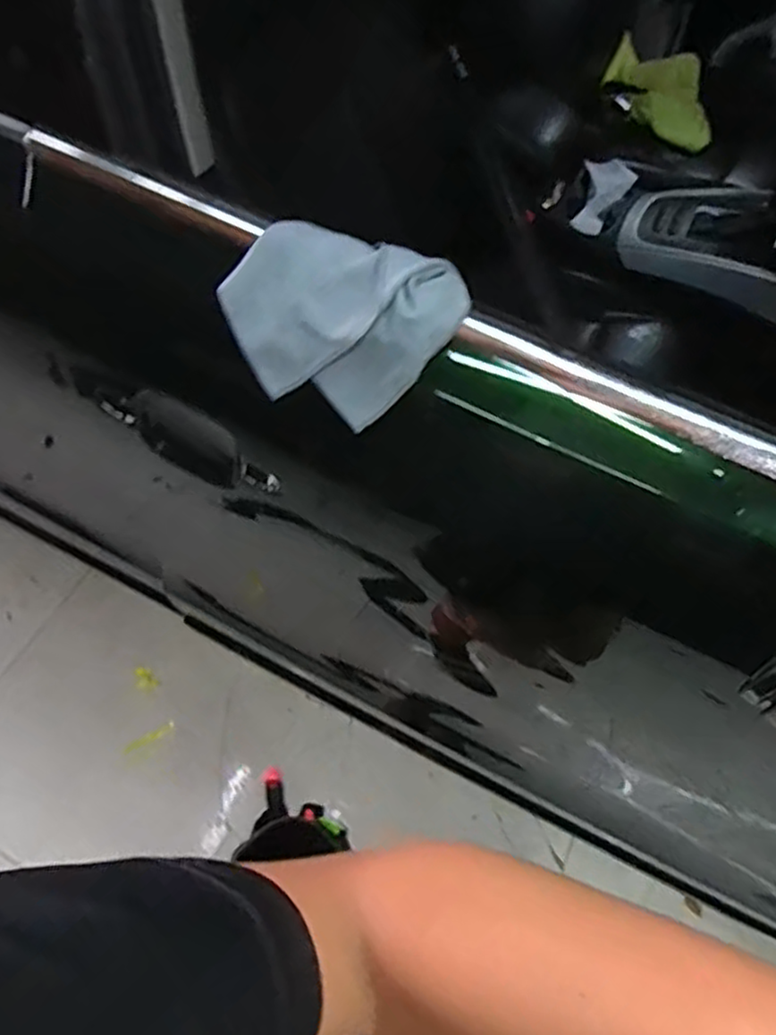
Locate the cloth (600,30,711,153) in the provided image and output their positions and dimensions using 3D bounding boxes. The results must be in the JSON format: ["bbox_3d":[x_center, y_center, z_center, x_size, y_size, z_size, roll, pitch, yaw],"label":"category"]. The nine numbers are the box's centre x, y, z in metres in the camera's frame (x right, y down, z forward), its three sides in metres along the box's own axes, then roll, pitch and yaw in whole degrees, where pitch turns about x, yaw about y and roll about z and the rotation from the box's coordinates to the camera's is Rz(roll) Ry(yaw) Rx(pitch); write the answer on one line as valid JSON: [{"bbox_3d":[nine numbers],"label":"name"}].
[{"bbox_3d":[0.602,-0.945,1.535,0.165,0.083,0.420,-1,59,-3],"label":"cloth"}]

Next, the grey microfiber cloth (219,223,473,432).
[{"bbox_3d":[-0.039,-0.150,0.545,0.189,0.094,0.108,13,59,4],"label":"grey microfiber cloth"}]

